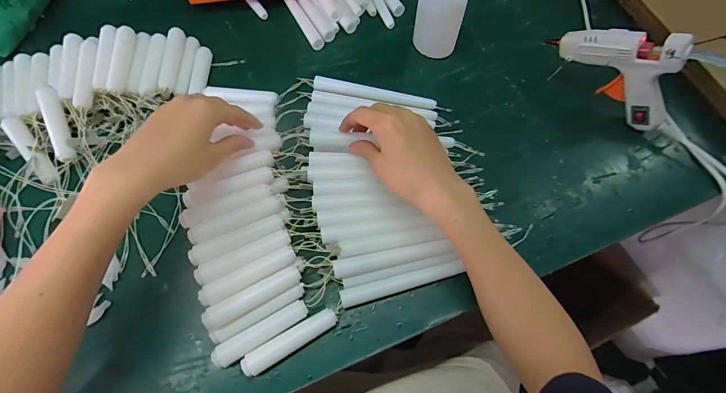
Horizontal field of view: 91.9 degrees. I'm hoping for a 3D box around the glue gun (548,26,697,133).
[{"bbox_3d":[0.274,-0.139,0.382,0.023,0.110,0.146,-40,73,-16],"label":"glue gun"}]

